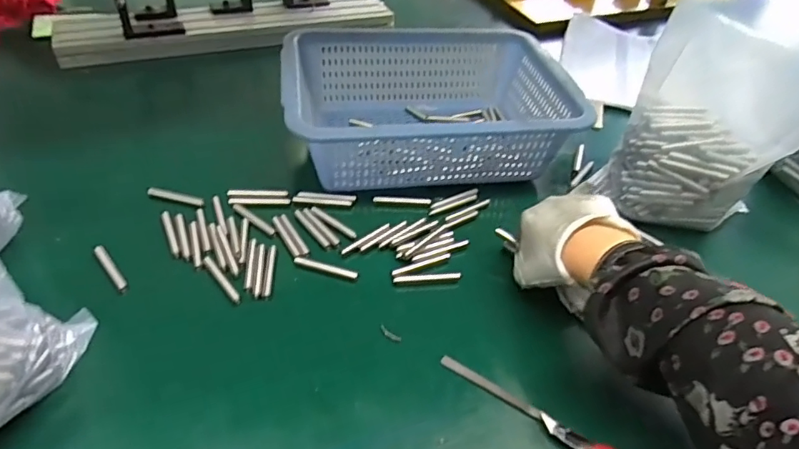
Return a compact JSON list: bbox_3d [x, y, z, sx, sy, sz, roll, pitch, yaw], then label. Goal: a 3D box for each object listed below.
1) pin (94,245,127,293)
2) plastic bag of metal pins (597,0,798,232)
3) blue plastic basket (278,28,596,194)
[{"bbox_3d":[-0.241,0.035,0.438,0.009,0.004,0.061,-28,52,-32],"label":"pin"},{"bbox_3d":[0.278,-0.085,0.474,0.132,0.215,0.061,24,45,19],"label":"plastic bag of metal pins"},{"bbox_3d":[0.025,-0.134,0.586,0.296,0.092,0.228,0,42,-8],"label":"blue plastic basket"}]

